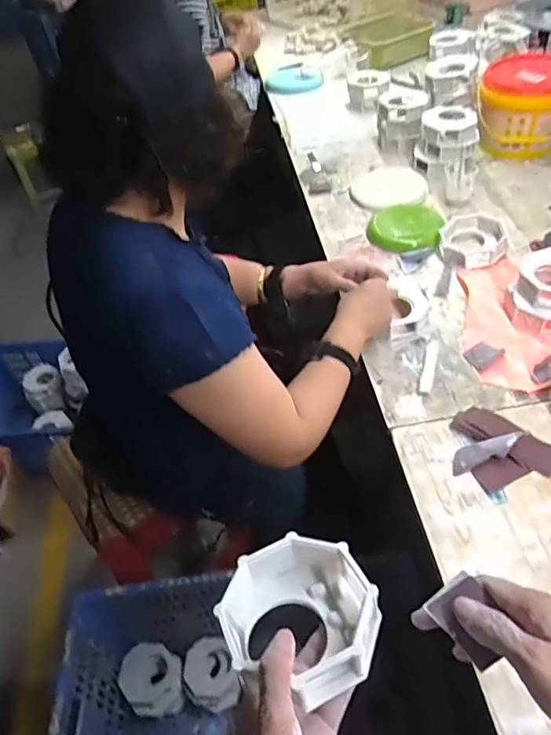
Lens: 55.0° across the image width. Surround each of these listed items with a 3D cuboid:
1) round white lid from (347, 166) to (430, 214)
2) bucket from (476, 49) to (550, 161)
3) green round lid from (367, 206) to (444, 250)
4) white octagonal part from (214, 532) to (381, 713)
[{"bbox_3d":[0.255,-0.404,1.197,0.165,0.020,0.165,-3,49,3],"label":"round white lid"},{"bbox_3d":[0.572,-0.606,1.232,0.201,0.160,0.178,13,52,16],"label":"bucket"},{"bbox_3d":[0.255,-0.275,1.056,0.149,0.032,0.123,18,53,19],"label":"green round lid"},{"bbox_3d":[0.019,0.186,0.409,0.116,0.056,0.110,13,52,16],"label":"white octagonal part"}]

